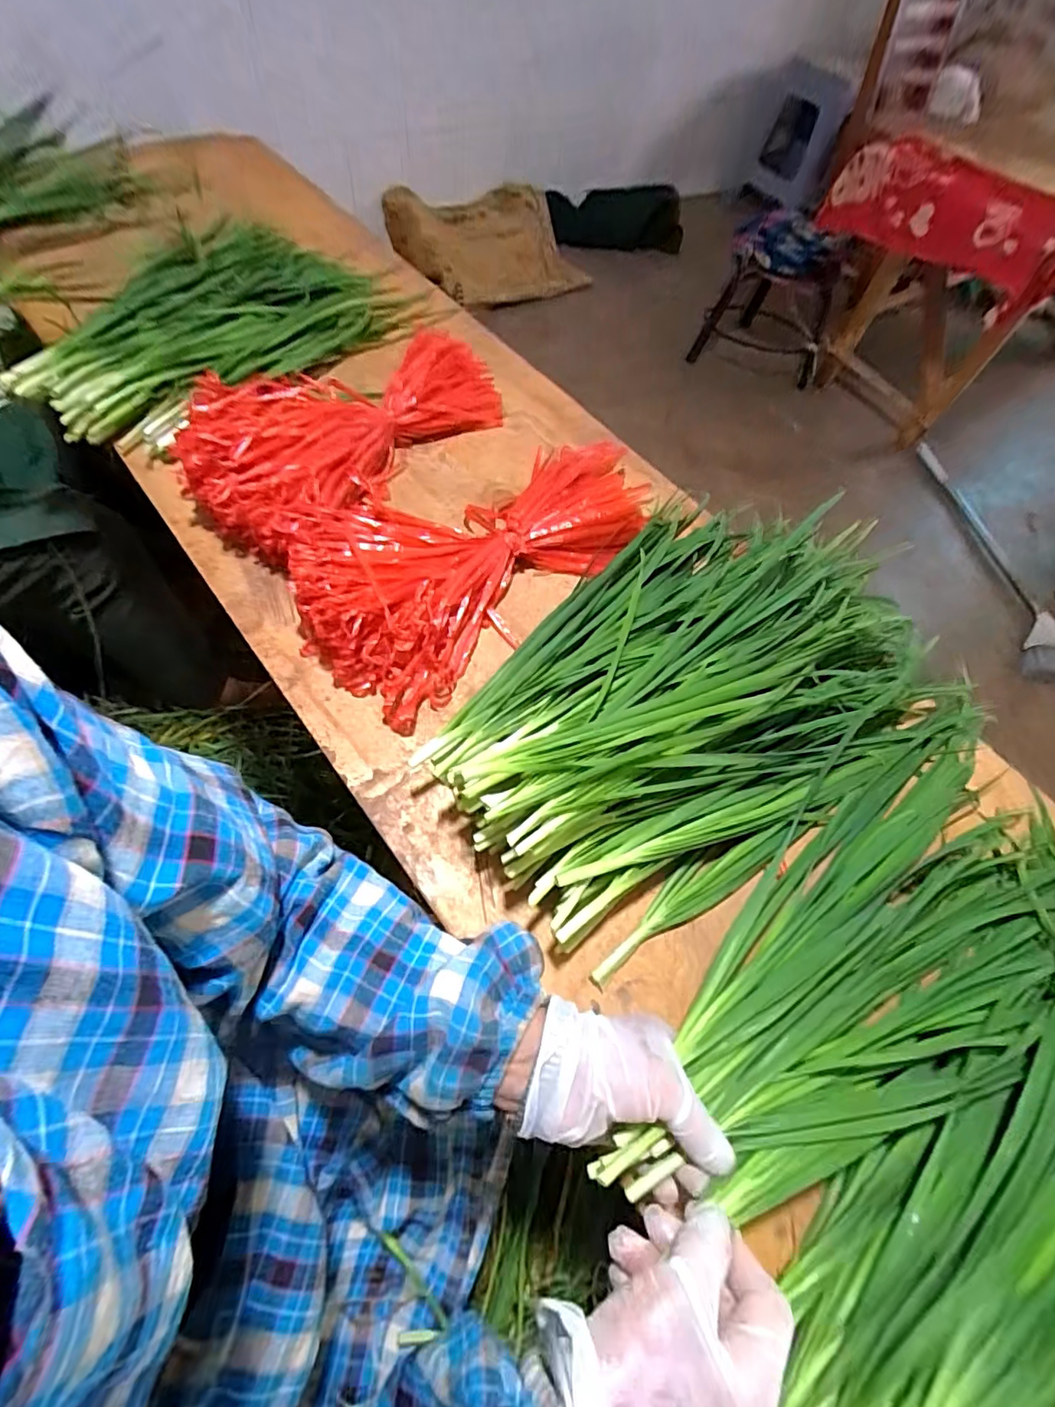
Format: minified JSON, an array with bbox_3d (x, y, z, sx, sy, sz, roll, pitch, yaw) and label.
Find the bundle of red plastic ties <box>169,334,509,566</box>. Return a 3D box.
[{"bbox_3d":[-0.176,-0.277,0.553,0.173,0.077,0.329,39,65,12],"label":"bundle of red plastic ties"}]

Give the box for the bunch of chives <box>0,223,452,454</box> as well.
[{"bbox_3d":[-0.346,-0.417,0.610,0.271,0.068,0.456,42,66,14],"label":"bunch of chives"}]

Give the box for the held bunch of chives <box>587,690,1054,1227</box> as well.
[{"bbox_3d":[0.238,0.165,0.366,0.429,0.026,0.158,-32,67,-26],"label":"held bunch of chives"}]

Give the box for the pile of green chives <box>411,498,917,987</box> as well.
[{"bbox_3d":[0.126,-0.021,0.443,0.409,0.091,0.277,-35,72,-22],"label":"pile of green chives"}]

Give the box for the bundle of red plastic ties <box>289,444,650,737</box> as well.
[{"bbox_3d":[-0.040,-0.153,0.515,0.186,0.065,0.367,43,66,14],"label":"bundle of red plastic ties"}]

